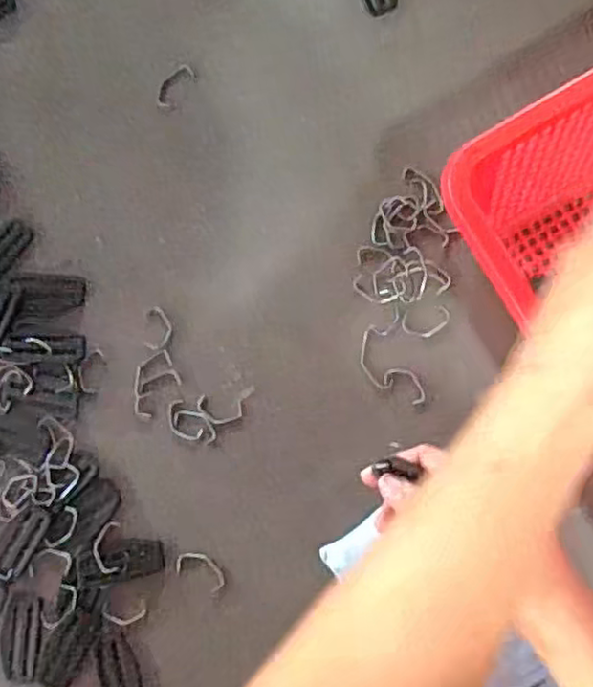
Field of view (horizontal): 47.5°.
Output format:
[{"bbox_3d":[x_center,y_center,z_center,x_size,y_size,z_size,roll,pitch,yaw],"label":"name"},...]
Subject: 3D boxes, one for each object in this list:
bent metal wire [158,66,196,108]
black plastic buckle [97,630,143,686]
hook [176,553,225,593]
[{"bbox_3d":[-0.093,-0.197,0.514,0.018,0.004,0.037,42,89,9],"label":"bent metal wire"},{"bbox_3d":[-0.121,0.229,0.463,0.028,0.004,0.059,-14,82,4],"label":"black plastic buckle"},{"bbox_3d":[-0.067,0.158,0.471,0.036,0.004,0.020,25,86,8],"label":"hook"}]

